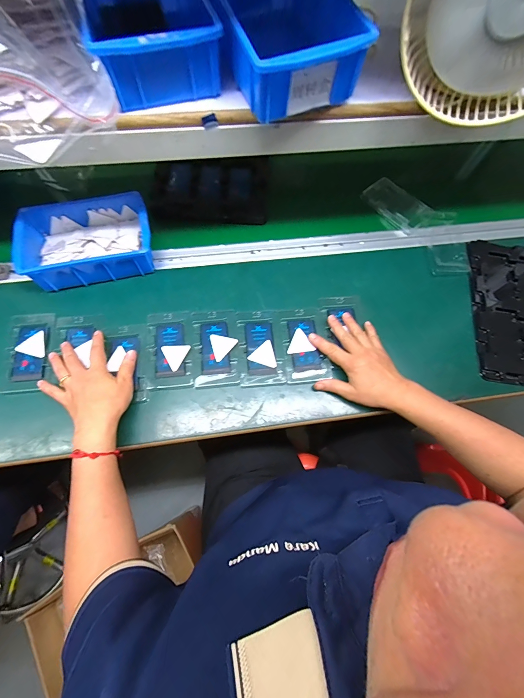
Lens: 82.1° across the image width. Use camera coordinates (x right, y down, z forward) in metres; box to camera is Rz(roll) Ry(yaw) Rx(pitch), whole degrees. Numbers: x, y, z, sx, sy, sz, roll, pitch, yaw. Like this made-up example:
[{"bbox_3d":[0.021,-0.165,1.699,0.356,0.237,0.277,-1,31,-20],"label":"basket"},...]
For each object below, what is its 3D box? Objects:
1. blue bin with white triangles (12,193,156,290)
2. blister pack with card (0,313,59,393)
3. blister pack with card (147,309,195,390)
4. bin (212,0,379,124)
[{"bbox_3d":[-0.293,-0.184,0.515,0.208,0.069,0.148,-16,75,-8],"label":"blue bin with white triangles"},{"bbox_3d":[-0.363,0.001,0.474,0.080,0.008,0.132,-9,71,-5],"label":"blister pack with card"},{"bbox_3d":[-0.147,-0.001,0.484,0.070,0.016,0.124,-8,71,-5],"label":"blister pack with card"},{"bbox_3d":[0.020,-0.361,0.343,0.133,0.067,0.199,-17,72,-8],"label":"bin"}]

